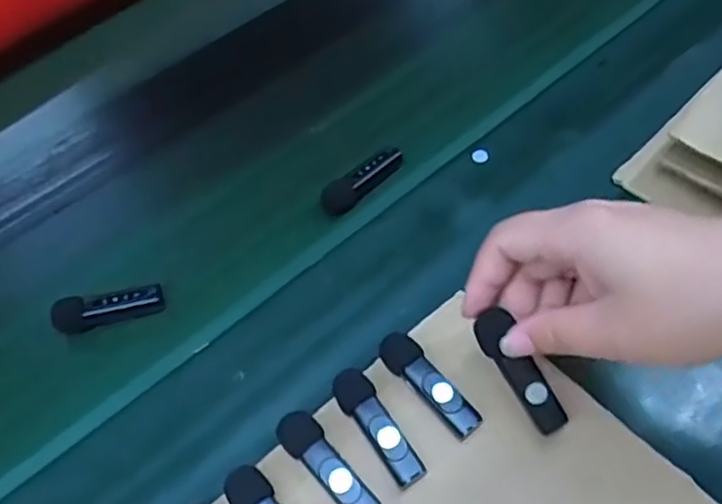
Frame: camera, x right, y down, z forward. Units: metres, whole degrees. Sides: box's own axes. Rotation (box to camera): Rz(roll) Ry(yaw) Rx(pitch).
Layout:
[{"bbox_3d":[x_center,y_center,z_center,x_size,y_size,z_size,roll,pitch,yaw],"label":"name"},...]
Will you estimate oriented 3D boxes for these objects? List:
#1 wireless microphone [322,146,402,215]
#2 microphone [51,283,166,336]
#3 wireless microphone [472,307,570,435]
[{"bbox_3d":[0.002,-0.047,0.444,0.061,0.014,0.020,-39,60,-22],"label":"wireless microphone"},{"bbox_3d":[-0.151,0.034,0.407,0.062,0.021,0.015,-14,54,-6],"label":"microphone"},{"bbox_3d":[0.075,0.056,0.315,0.017,0.010,0.063,-36,95,-20],"label":"wireless microphone"}]

